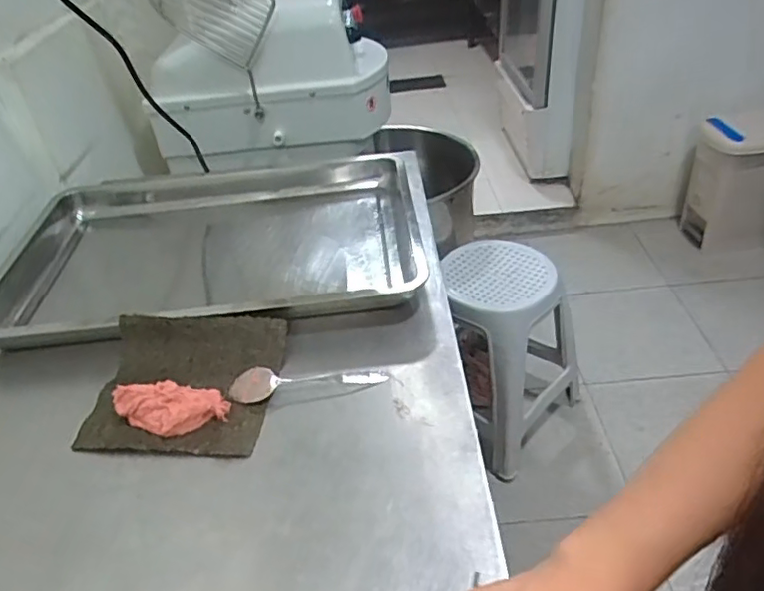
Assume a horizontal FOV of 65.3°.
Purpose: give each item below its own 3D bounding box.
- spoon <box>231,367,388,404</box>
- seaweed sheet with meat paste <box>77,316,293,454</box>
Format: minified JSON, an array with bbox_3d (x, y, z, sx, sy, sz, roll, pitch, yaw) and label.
[{"bbox_3d":[-0.082,0.093,0.664,0.173,0.019,0.036,-8,38,-2],"label":"spoon"},{"bbox_3d":[-0.223,0.093,0.671,0.199,0.042,0.178,-1,38,7],"label":"seaweed sheet with meat paste"}]

